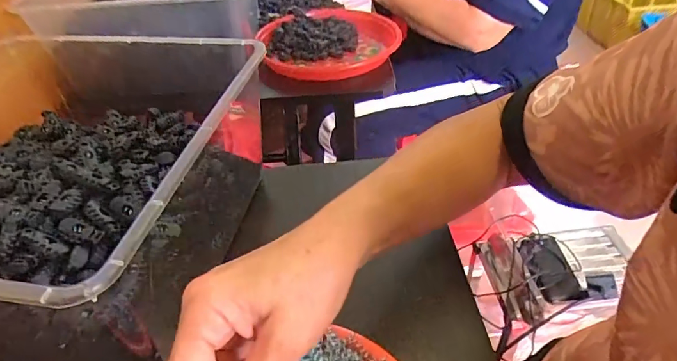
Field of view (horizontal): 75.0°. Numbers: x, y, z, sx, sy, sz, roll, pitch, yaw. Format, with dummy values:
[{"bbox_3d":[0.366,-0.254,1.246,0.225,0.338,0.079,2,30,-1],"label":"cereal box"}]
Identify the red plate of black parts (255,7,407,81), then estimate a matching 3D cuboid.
[{"bbox_3d":[-0.008,-0.244,0.757,0.240,0.031,0.243,-2,40,2],"label":"red plate of black parts"}]

